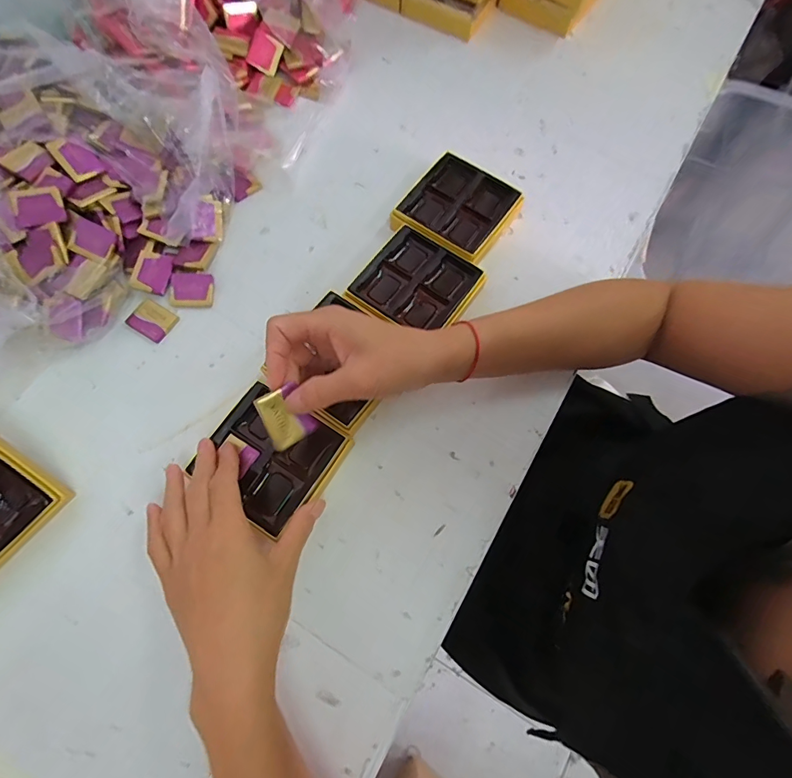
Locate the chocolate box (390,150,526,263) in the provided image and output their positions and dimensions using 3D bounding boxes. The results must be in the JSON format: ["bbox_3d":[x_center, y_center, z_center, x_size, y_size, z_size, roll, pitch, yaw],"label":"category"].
[{"bbox_3d":[0.061,-0.179,0.433,0.095,0.029,0.100,33,74,9],"label":"chocolate box"}]

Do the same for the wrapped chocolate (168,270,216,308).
[{"bbox_3d":[-0.196,-0.095,0.411,0.041,0.008,0.033,0,71,-2],"label":"wrapped chocolate"}]

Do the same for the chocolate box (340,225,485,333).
[{"bbox_3d":[0.017,-0.094,0.405,0.101,0.031,0.097,35,74,10],"label":"chocolate box"}]

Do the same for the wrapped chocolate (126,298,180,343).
[{"bbox_3d":[-0.229,-0.065,0.403,0.040,0.004,0.032,31,73,9],"label":"wrapped chocolate"}]

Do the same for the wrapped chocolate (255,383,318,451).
[{"bbox_3d":[-0.075,0.018,0.297,0.035,0.008,0.037,-31,102,-31],"label":"wrapped chocolate"}]

